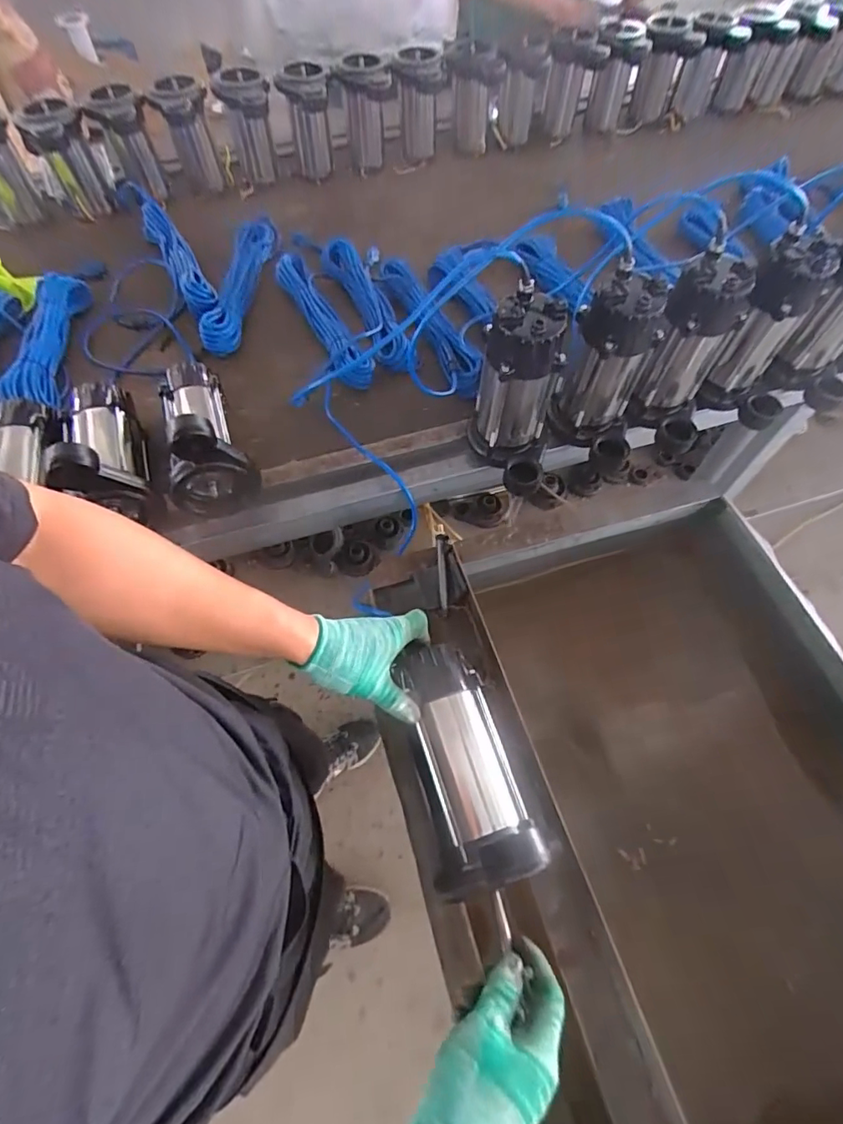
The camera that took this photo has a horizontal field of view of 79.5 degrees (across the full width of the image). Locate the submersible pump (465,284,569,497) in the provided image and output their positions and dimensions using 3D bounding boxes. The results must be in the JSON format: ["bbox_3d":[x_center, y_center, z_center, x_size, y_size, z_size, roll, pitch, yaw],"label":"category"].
[{"bbox_3d":[0.134,-0.218,0.685,0.097,0.227,0.147,-11,61,-6],"label":"submersible pump"}]

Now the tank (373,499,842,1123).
[{"bbox_3d":[0.288,0.311,0.652,0.583,0.260,0.719,-18,62,-10],"label":"tank"}]

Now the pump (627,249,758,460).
[{"bbox_3d":[0.378,-0.286,0.715,0.111,0.221,0.124,20,63,11],"label":"pump"}]

